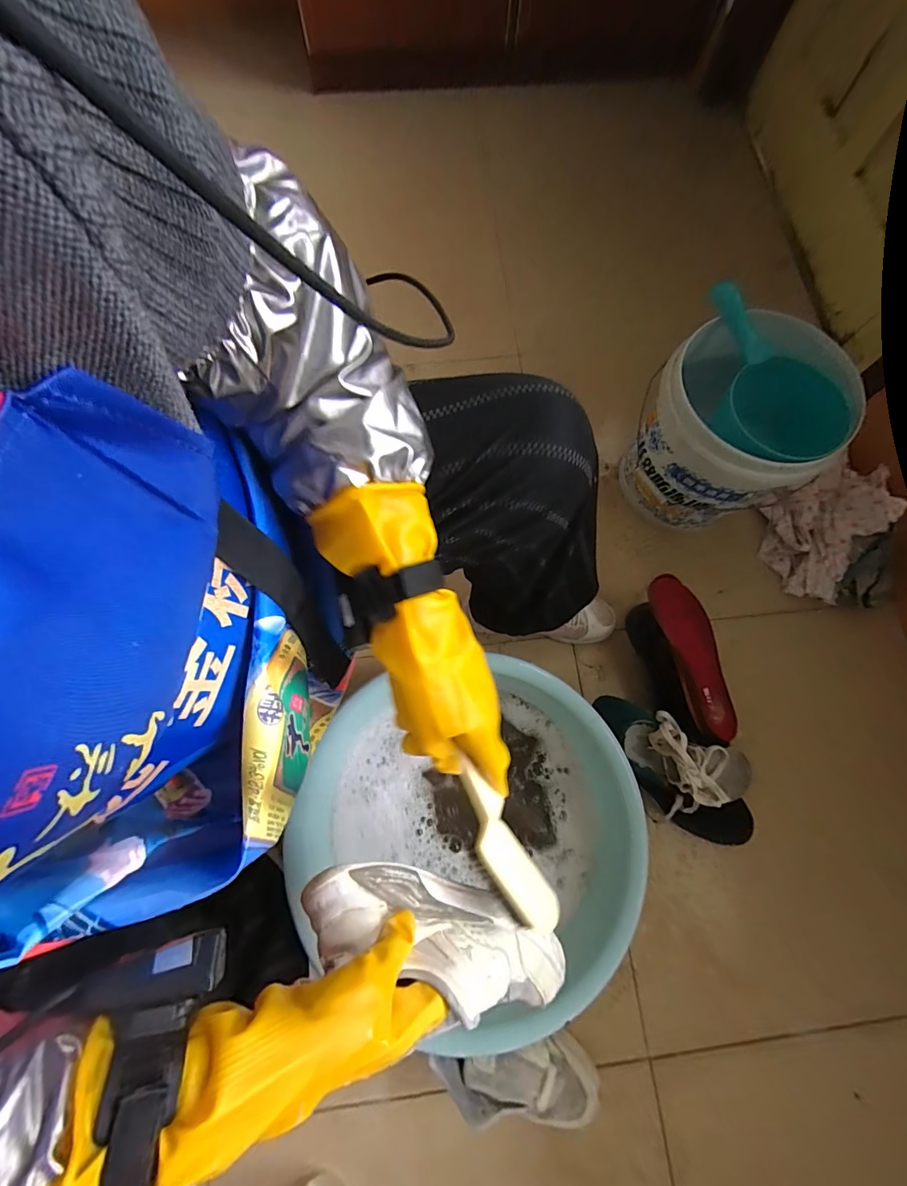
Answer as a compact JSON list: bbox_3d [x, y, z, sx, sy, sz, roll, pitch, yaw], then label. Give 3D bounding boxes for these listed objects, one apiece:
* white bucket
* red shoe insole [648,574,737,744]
[{"bbox_3d":[0.438,-0.257,0.734,0.249,0.278,0.249,1,77,-4],"label":"white bucket"},{"bbox_3d":[0.363,0.096,0.671,0.073,0.034,0.254,-20,92,-4],"label":"red shoe insole"}]

